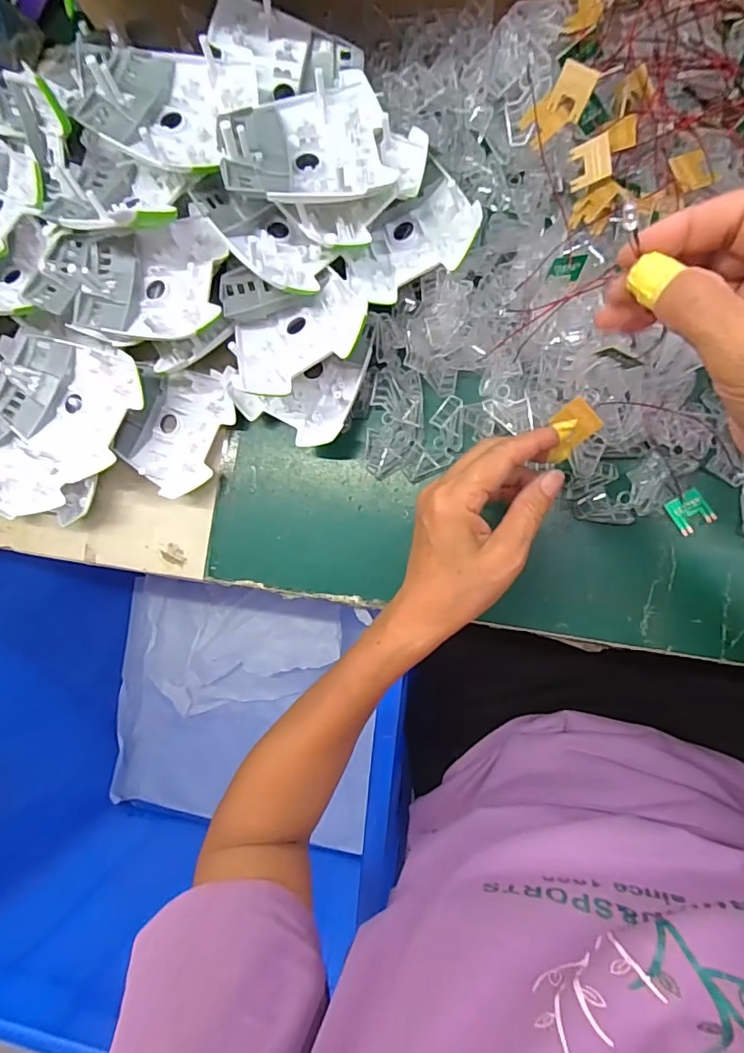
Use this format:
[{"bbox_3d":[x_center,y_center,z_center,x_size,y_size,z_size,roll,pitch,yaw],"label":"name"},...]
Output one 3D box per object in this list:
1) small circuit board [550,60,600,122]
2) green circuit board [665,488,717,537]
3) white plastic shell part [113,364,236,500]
[{"bbox_3d":[0.125,-0.269,0.315,0.024,0.025,0.005,38,52,10],"label":"small circuit board"},{"bbox_3d":[0.216,-0.010,0.344,0.024,0.004,0.026,-33,83,7],"label":"green circuit board"},{"bbox_3d":[-0.158,-0.076,0.407,0.080,0.030,0.095,18,91,10],"label":"white plastic shell part"}]

